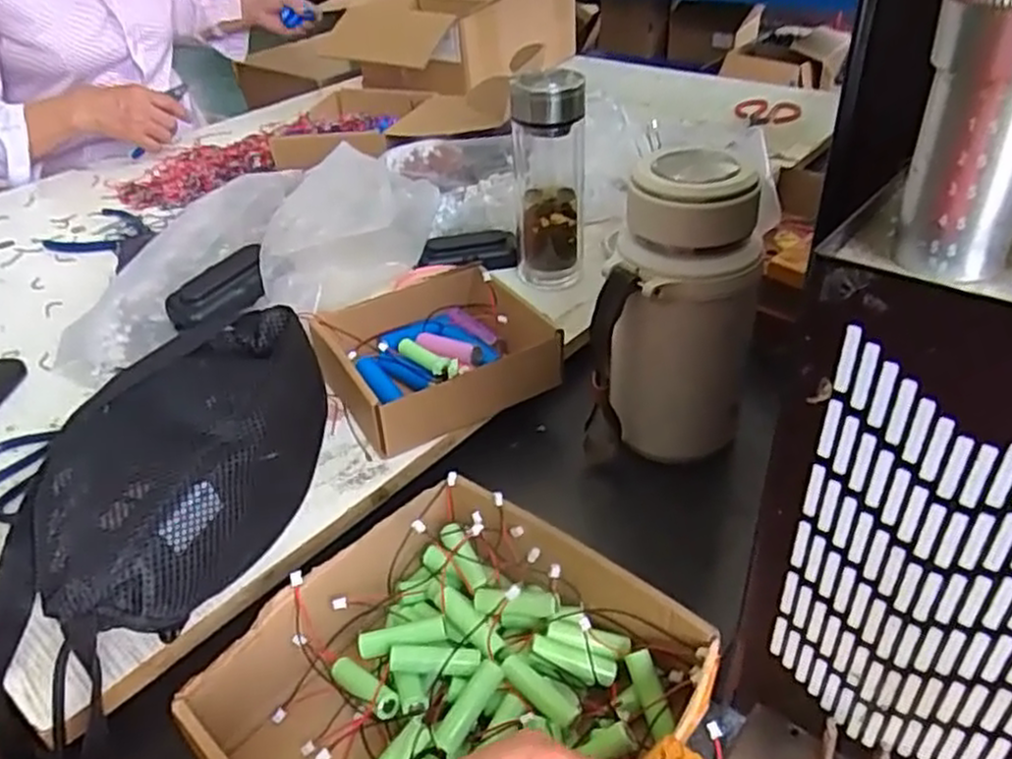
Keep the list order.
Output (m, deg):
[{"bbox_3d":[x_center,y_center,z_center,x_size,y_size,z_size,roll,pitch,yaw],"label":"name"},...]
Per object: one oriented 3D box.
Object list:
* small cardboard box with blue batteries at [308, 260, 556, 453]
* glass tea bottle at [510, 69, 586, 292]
[{"bbox_3d":[-0.056,-0.021,0.604,0.164,0.054,0.145,-21,41,-22],"label":"small cardboard box with blue batteries"},{"bbox_3d":[0.039,-0.180,0.690,0.065,0.191,0.065,0,38,4],"label":"glass tea bottle"}]

